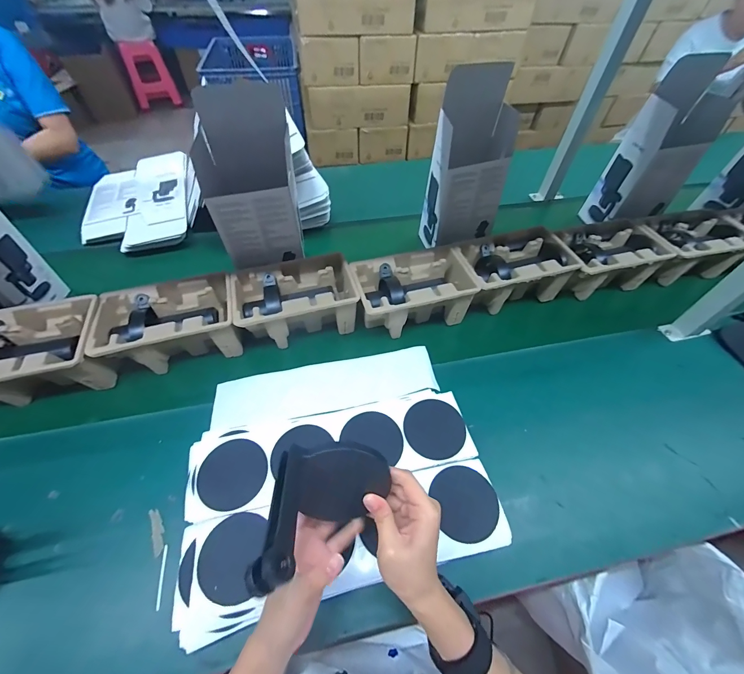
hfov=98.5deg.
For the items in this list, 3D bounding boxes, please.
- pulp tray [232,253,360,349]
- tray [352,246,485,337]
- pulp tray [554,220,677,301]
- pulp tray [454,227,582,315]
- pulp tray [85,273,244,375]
[{"bbox_3d":[-0.152,-0.066,0.650,0.228,0.112,0.154,-11,53,-11],"label":"pulp tray"},{"bbox_3d":[0.080,-0.089,0.664,0.231,0.100,0.148,-14,53,-13],"label":"tray"},{"bbox_3d":[0.514,-0.171,0.726,0.227,0.101,0.144,-9,52,-9],"label":"pulp tray"},{"bbox_3d":[0.297,-0.142,0.701,0.231,0.099,0.147,-10,53,-10],"label":"pulp tray"},{"bbox_3d":[-0.367,-0.015,0.608,0.224,0.112,0.141,-14,53,-13],"label":"pulp tray"}]

